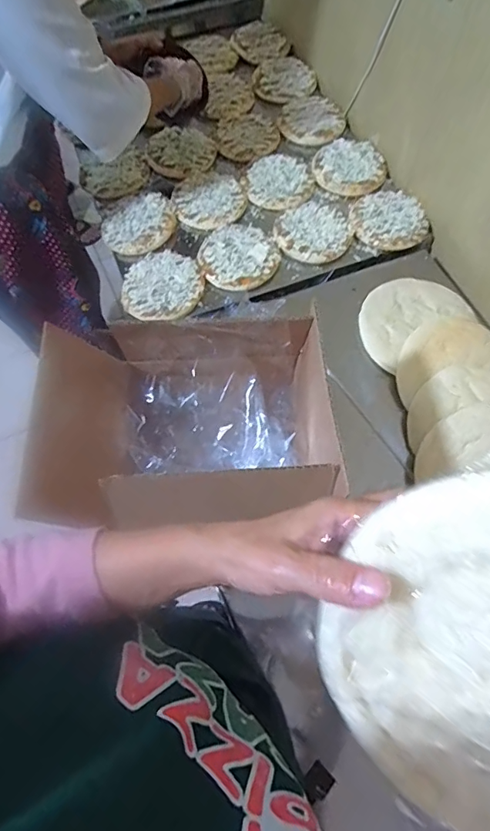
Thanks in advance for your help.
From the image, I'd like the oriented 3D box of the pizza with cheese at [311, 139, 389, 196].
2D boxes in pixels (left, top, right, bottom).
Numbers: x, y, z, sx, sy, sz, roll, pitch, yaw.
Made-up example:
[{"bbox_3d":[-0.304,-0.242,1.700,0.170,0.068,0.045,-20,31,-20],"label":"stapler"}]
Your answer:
[{"bbox_3d":[0.222,-0.528,1.003,0.149,0.028,0.135,7,65,5],"label":"pizza with cheese"}]

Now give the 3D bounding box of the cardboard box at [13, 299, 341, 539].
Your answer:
[{"bbox_3d":[-0.063,0.017,0.539,0.282,0.176,0.210,-6,64,-2],"label":"cardboard box"}]

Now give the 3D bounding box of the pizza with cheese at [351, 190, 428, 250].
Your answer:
[{"bbox_3d":[0.283,-0.388,0.922,0.143,0.012,0.137,7,65,5],"label":"pizza with cheese"}]

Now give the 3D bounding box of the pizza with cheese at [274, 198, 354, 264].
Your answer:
[{"bbox_3d":[0.136,-0.361,0.907,0.156,0.016,0.137,-40,70,-16],"label":"pizza with cheese"}]

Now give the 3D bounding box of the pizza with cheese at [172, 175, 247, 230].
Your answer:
[{"bbox_3d":[-0.071,-0.436,0.952,0.140,0.015,0.150,-1,64,1],"label":"pizza with cheese"}]

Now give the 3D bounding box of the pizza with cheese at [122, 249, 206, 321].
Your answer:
[{"bbox_3d":[-0.149,-0.235,0.856,0.139,0.017,0.153,14,65,8],"label":"pizza with cheese"}]

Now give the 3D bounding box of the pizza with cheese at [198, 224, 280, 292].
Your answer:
[{"bbox_3d":[-0.014,-0.299,0.878,0.144,0.013,0.143,-1,64,1],"label":"pizza with cheese"}]

